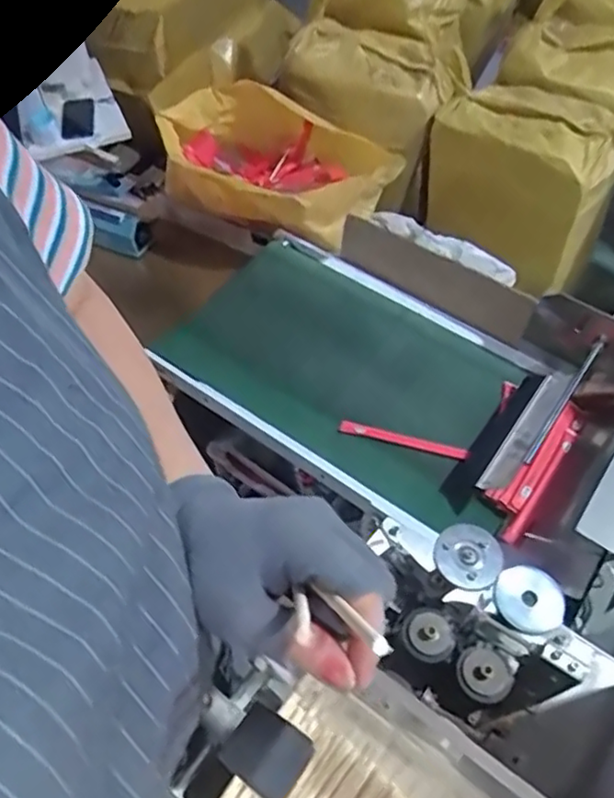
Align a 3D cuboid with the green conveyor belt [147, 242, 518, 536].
[{"bbox_3d":[0.088,-0.045,1.196,0.701,0.083,0.369,32,62,21],"label":"green conveyor belt"}]

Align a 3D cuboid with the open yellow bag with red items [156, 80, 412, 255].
[{"bbox_3d":[-0.072,-0.505,1.383,0.455,0.212,0.299,33,63,21],"label":"open yellow bag with red items"}]

